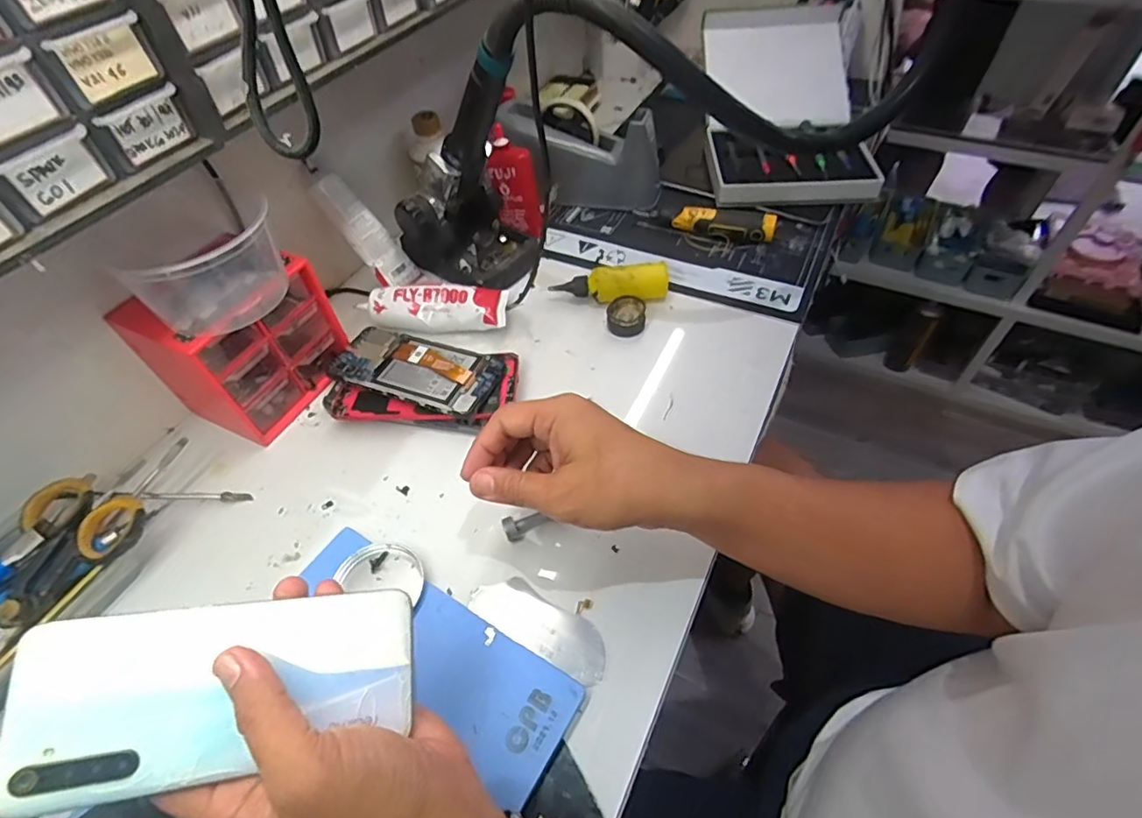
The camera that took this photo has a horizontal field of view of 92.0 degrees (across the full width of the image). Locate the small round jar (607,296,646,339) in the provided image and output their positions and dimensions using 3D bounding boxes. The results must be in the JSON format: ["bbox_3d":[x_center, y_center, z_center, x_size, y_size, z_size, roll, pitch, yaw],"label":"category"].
[{"bbox_3d":[0.057,-0.095,0.566,0.038,0.023,0.044,3,52,6],"label":"small round jar"}]

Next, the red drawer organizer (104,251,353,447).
[{"bbox_3d":[-0.288,-0.063,0.496,0.098,0.120,0.132,22,56,20],"label":"red drawer organizer"}]

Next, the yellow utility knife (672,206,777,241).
[{"bbox_3d":[0.177,-0.213,0.641,0.113,0.030,0.023,10,53,11],"label":"yellow utility knife"}]

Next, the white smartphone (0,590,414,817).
[{"bbox_3d":[-0.155,0.127,0.252,0.157,0.009,0.070,1,69,-22],"label":"white smartphone"}]

